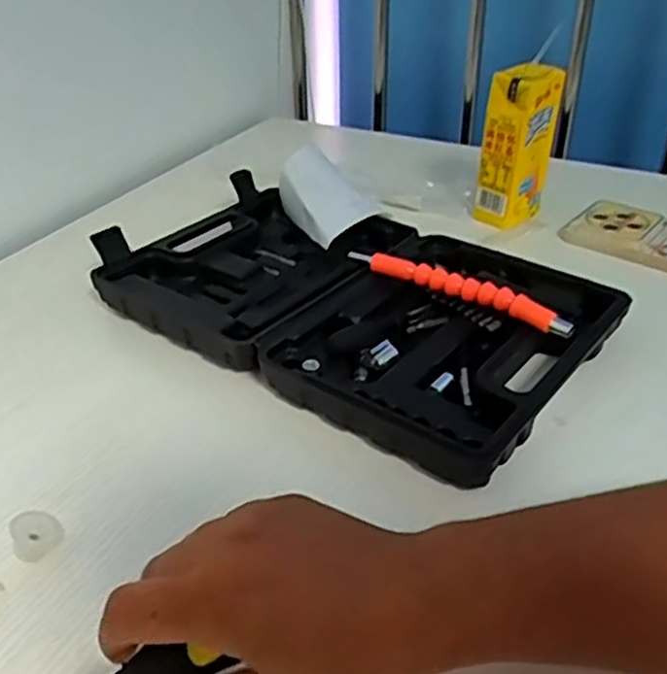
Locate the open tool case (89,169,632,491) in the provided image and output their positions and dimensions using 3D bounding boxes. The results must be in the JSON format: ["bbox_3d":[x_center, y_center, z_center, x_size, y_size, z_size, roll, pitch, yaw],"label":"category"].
[{"bbox_3d":[0.005,-0.036,0.523,0.357,0.040,0.223,23,42,31],"label":"open tool case"}]

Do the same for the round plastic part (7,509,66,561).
[{"bbox_3d":[-0.150,0.097,0.361,0.024,0.019,0.024,-3,36,2],"label":"round plastic part"}]

